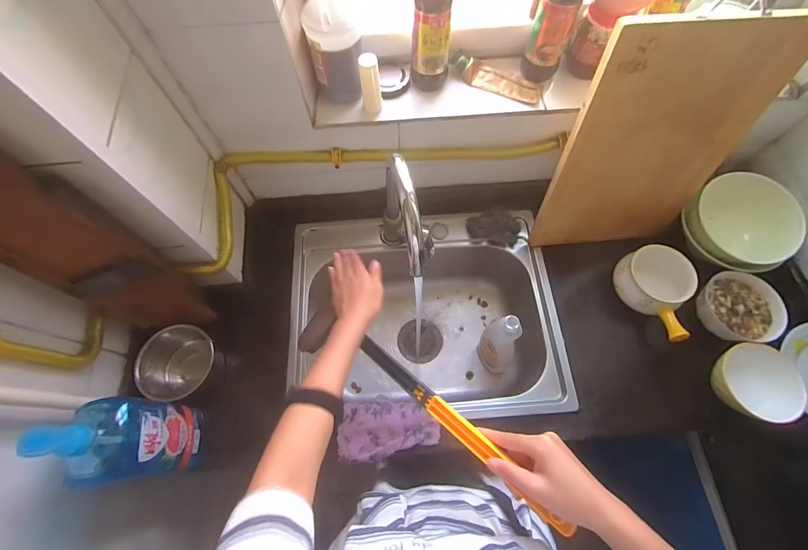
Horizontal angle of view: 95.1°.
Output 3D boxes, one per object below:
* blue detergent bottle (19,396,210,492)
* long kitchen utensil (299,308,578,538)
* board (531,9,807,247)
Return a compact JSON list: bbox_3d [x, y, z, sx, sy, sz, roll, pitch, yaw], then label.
[{"bbox_3d":[-0.395,0.231,0.523,0.079,0.284,0.103,2,67,2],"label":"blue detergent bottle"},{"bbox_3d":[0.005,0.161,0.497,0.448,0.027,0.070,25,68,35],"label":"long kitchen utensil"},{"bbox_3d":[0.426,-0.205,0.641,0.303,0.426,0.017,-5,54,-4],"label":"board"}]

